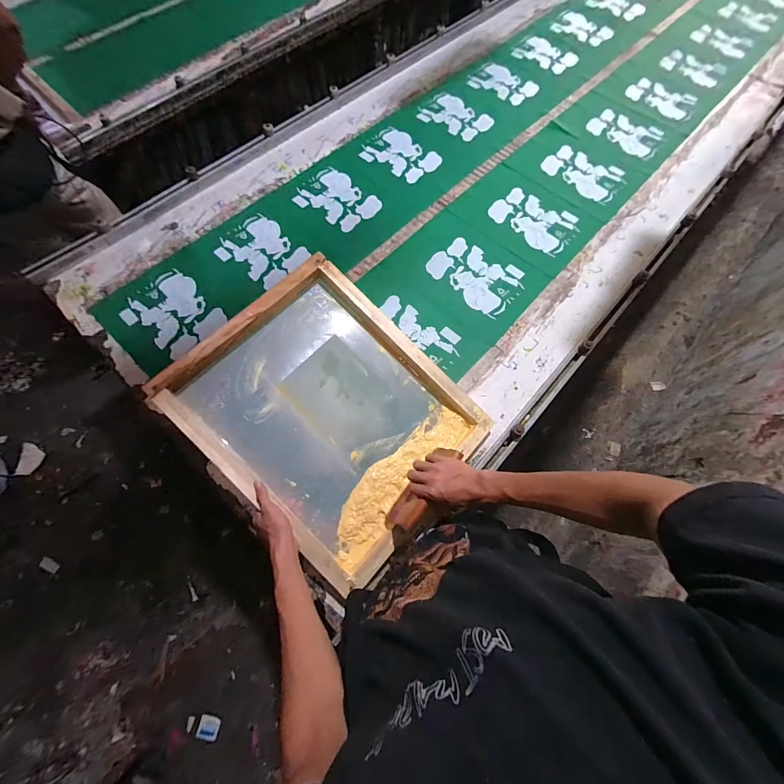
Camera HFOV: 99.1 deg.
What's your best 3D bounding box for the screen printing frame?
[{"bbox_3d":[-0.129,0.033,0.707,0.547,0.059,0.455,44,75,1],"label":"screen printing frame"}]

